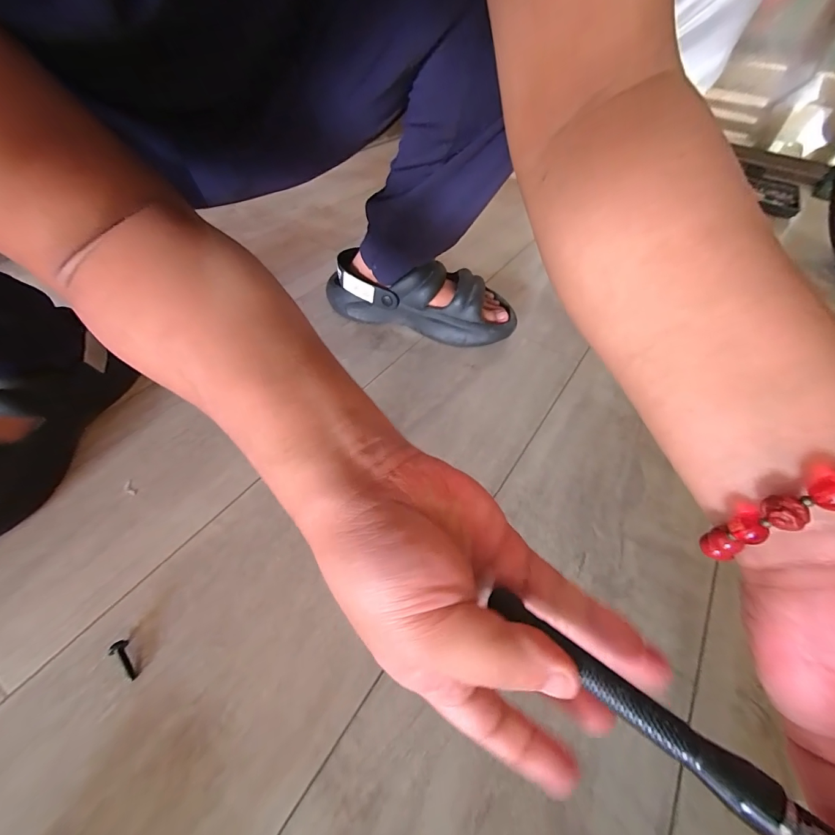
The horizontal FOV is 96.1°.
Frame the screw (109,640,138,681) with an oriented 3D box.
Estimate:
[{"bbox_3d":[-0.211,0.176,0.270,0.010,0.008,0.030,-34,76,-27],"label":"screw"}]

